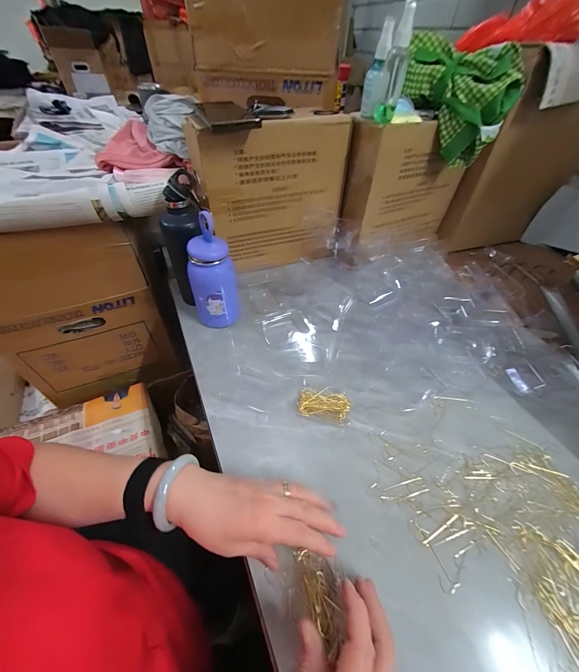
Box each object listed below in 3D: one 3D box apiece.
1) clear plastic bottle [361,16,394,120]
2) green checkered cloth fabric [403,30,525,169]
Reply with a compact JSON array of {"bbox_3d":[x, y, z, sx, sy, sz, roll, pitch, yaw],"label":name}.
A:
[{"bbox_3d":[0.149,-0.444,0.470,0.039,0.113,0.036,12,48,7],"label":"clear plastic bottle"},{"bbox_3d":[0.295,-0.423,0.509,0.191,0.156,0.107,16,48,11],"label":"green checkered cloth fabric"}]

